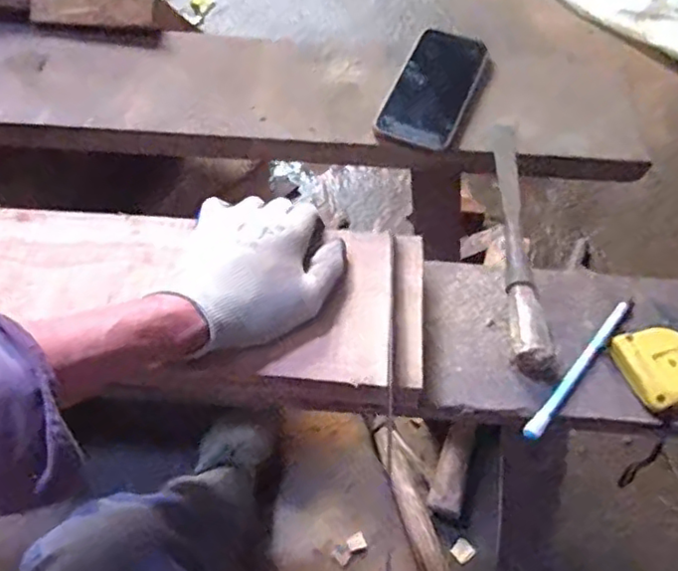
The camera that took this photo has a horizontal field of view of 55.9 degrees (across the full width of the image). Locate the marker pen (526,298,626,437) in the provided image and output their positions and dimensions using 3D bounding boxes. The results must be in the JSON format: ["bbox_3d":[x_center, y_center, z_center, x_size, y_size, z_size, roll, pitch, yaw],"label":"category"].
[{"bbox_3d":[0.182,0.061,0.480,0.011,0.012,0.147,36,65,22],"label":"marker pen"}]

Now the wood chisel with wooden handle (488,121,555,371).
[{"bbox_3d":[0.148,-0.051,0.540,0.027,0.027,0.263,2,57,3],"label":"wood chisel with wooden handle"}]

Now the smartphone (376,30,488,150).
[{"bbox_3d":[0.093,-0.199,0.639,0.075,0.014,0.153,18,59,13],"label":"smartphone"}]

